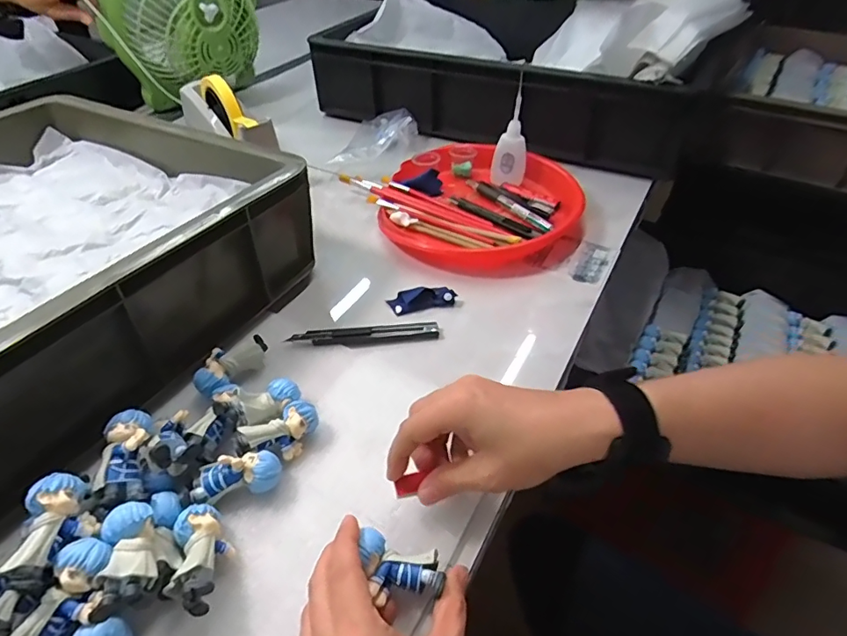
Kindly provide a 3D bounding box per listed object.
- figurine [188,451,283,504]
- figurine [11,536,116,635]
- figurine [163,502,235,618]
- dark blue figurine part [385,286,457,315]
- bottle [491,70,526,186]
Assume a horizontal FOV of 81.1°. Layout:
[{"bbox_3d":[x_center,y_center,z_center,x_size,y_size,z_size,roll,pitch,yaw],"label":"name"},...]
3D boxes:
[{"bbox_3d":[-0.128,0.110,0.340,0.058,0.032,0.024,-9,46,-12],"label":"figurine"},{"bbox_3d":[-0.195,0.156,0.270,0.029,0.023,0.063,18,74,15],"label":"figurine"},{"bbox_3d":[-0.136,0.144,0.302,0.030,0.033,0.063,-11,46,-13],"label":"figurine"},{"bbox_3d":[0.000,-0.020,0.494,0.065,0.011,0.024,-7,46,-10],"label":"dark blue figurine part"},{"bbox_3d":[0.115,-0.232,0.634,0.044,0.103,0.042,10,45,8],"label":"bottle"}]

